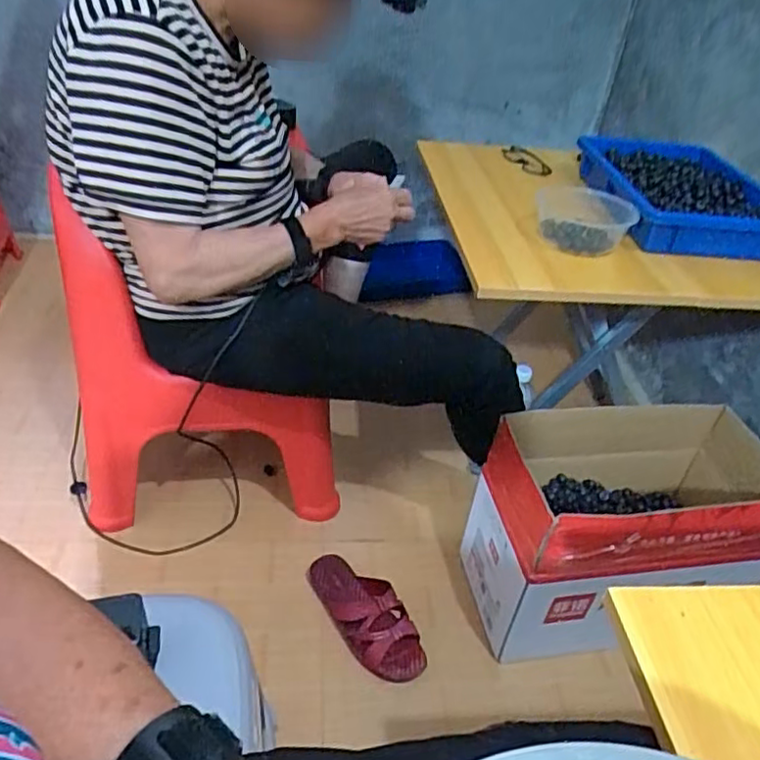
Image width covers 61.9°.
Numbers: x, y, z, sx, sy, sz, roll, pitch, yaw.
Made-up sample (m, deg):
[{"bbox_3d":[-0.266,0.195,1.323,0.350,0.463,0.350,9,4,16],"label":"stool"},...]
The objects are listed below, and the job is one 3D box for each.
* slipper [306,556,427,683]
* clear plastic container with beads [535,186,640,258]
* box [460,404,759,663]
[{"bbox_3d":[-0.024,0.351,0.966,0.091,0.046,0.235,-21,46,-32],"label":"slipper"},{"bbox_3d":[0.322,-0.254,0.994,0.150,0.049,0.165,12,38,7],"label":"clear plastic container with beads"},{"bbox_3d":[0.392,0.222,0.968,0.467,0.277,0.243,-1,38,-10],"label":"box"}]

